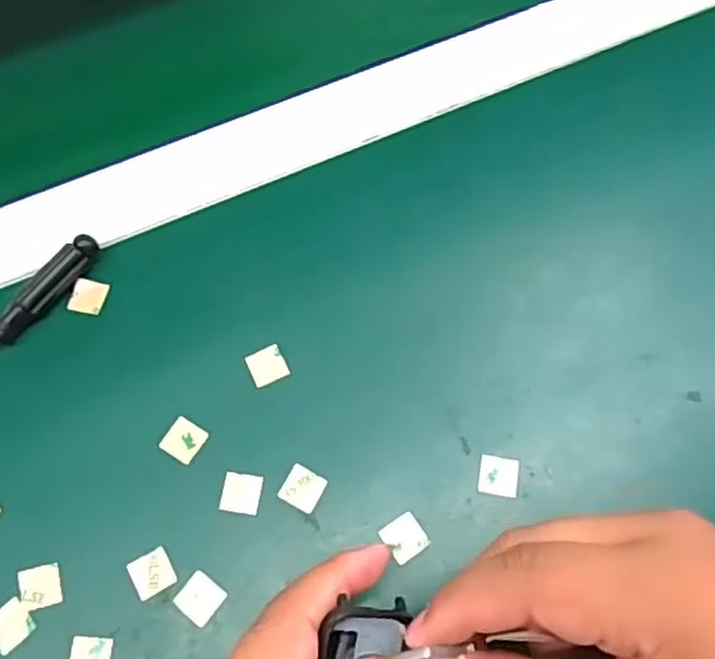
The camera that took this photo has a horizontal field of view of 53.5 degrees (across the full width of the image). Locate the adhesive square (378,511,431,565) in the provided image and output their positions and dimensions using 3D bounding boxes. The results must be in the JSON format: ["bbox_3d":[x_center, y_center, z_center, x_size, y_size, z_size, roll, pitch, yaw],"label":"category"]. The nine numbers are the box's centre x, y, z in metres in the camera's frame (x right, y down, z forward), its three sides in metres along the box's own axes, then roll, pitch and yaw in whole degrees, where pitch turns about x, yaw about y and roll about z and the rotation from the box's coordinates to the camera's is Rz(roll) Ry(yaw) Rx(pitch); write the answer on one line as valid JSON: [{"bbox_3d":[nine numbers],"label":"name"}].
[{"bbox_3d":[0.019,0.083,0.284,0.016,0.004,0.016,-31,71,-11],"label":"adhesive square"}]

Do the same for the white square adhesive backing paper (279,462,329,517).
[{"bbox_3d":[-0.023,0.065,0.291,0.016,0.004,0.016,27,71,11],"label":"white square adhesive backing paper"}]

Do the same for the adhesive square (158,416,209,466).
[{"bbox_3d":[-0.073,0.047,0.301,0.016,0.004,0.016,32,70,8],"label":"adhesive square"}]

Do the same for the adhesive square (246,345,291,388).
[{"bbox_3d":[-0.040,0.015,0.311,0.016,0.004,0.016,-25,70,-9],"label":"adhesive square"}]

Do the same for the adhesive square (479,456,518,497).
[{"bbox_3d":[0.059,0.060,0.293,0.016,0.004,0.016,8,68,4],"label":"adhesive square"}]

